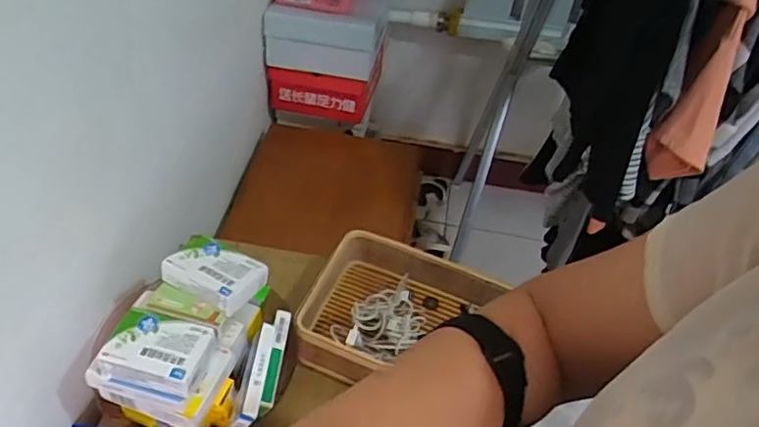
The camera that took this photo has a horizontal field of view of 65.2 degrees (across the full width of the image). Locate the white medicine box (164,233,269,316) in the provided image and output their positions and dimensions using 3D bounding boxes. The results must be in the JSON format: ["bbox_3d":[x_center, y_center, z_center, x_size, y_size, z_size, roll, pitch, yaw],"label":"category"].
[{"bbox_3d":[-0.196,0.069,0.709,0.114,0.025,0.073,23,51,15],"label":"white medicine box"}]

